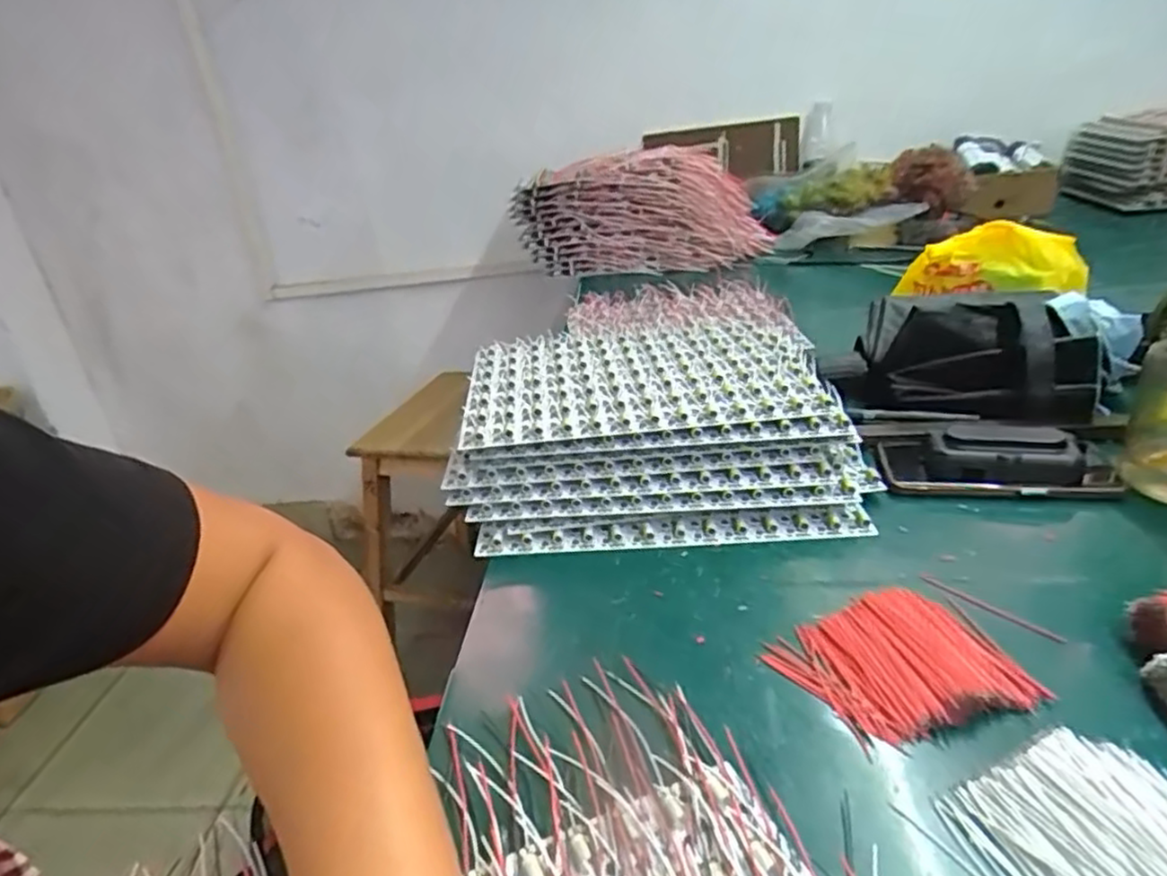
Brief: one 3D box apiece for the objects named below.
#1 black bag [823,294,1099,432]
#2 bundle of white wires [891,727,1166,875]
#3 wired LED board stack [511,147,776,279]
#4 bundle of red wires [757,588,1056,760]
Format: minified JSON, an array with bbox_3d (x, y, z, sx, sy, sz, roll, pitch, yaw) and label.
[{"bbox_3d":[0.342,-0.075,0.653,0.225,0.103,0.104,12,31,29],"label":"black bag"},{"bbox_3d":[0.213,0.166,0.285,0.108,0.016,0.090,-13,28,-13],"label":"bundle of white wires"},{"bbox_3d":[0.103,-0.399,1.252,0.421,0.187,0.160,4,34,22],"label":"wired LED board stack"},{"bbox_3d":[0.173,0.122,0.389,0.117,0.016,0.091,-14,28,-15],"label":"bundle of red wires"}]

